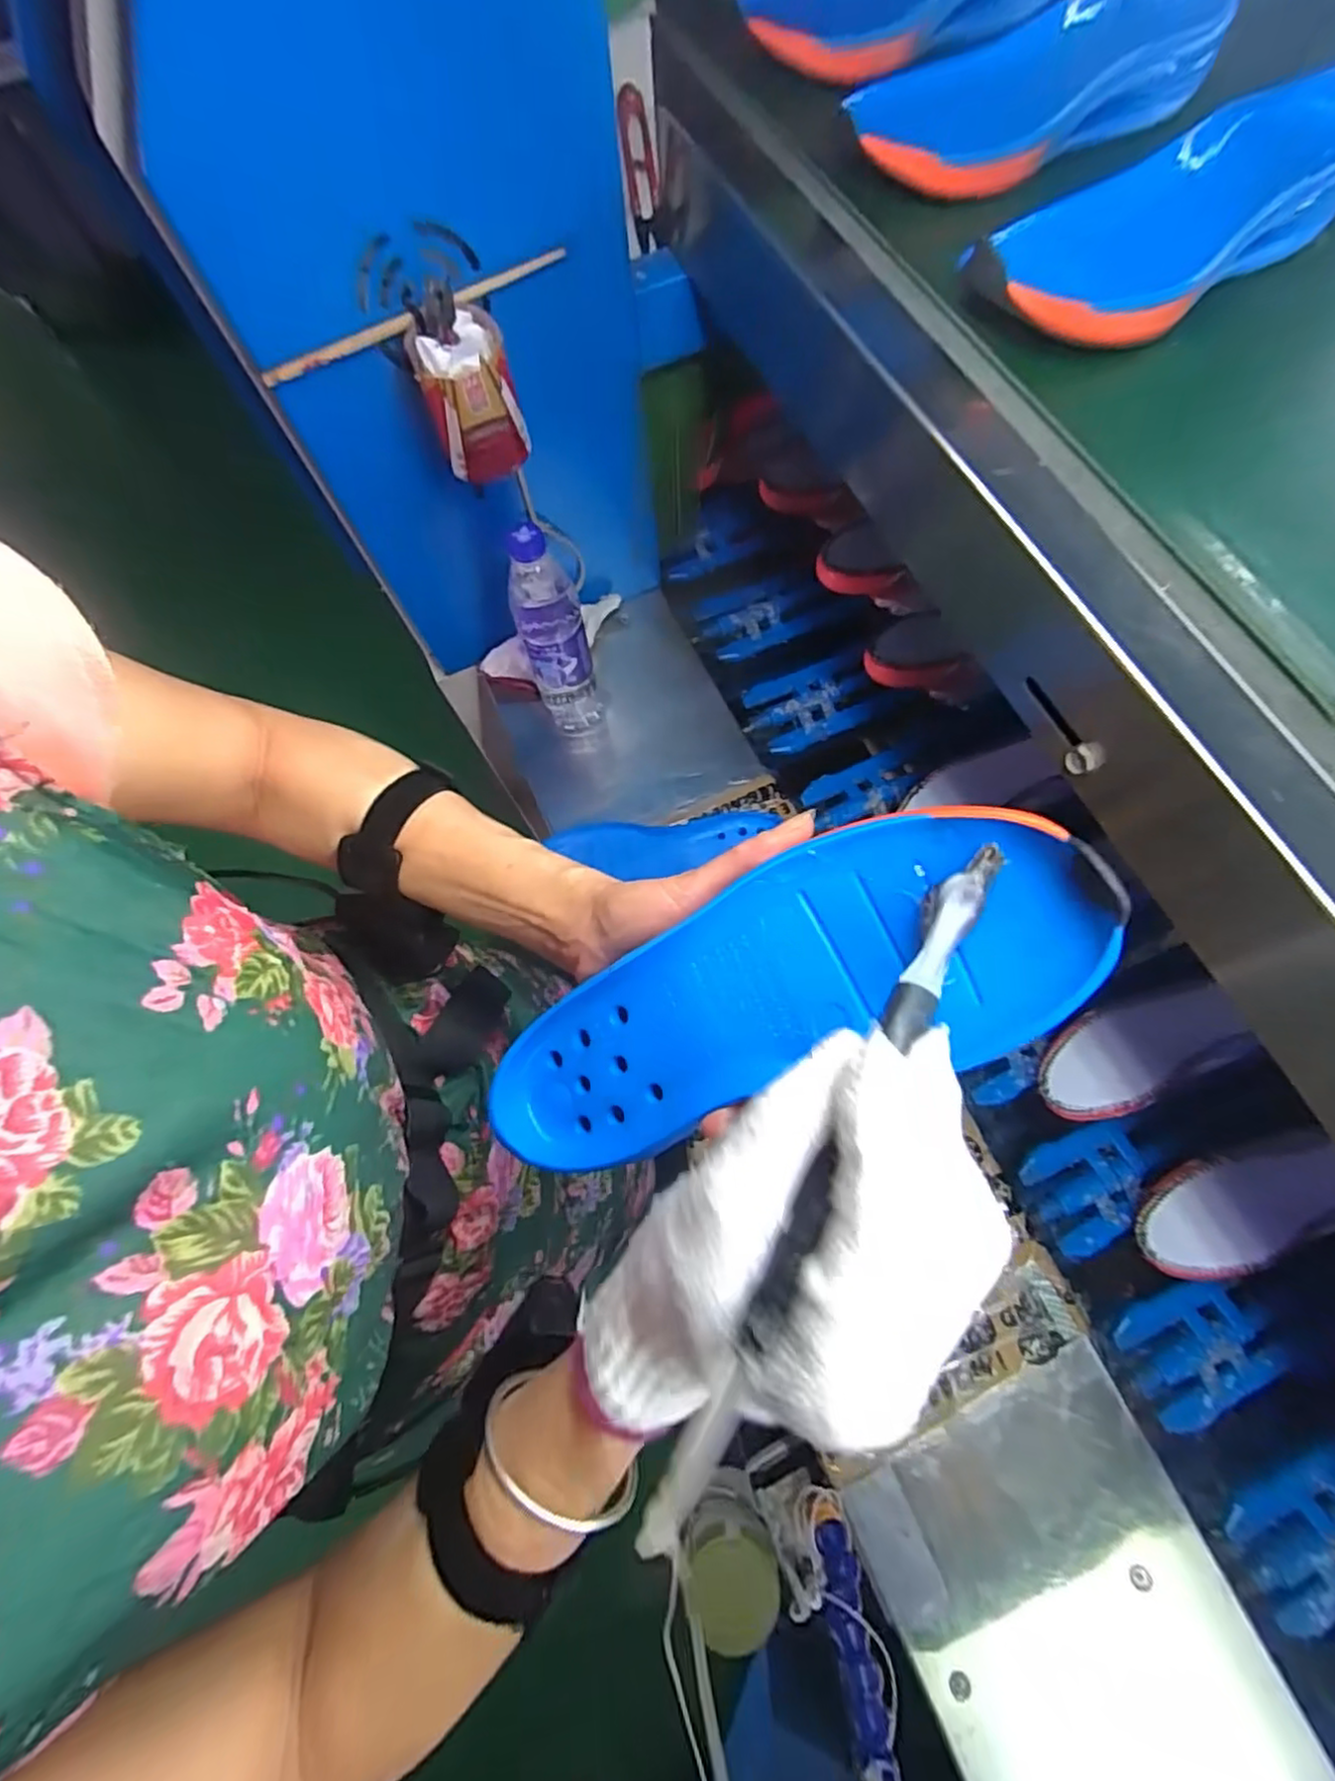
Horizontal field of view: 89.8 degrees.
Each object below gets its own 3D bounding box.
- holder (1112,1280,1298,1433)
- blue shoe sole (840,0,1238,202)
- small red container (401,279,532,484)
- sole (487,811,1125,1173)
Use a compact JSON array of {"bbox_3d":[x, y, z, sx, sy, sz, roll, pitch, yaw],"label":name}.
[{"bbox_3d":[0.459,0.387,0.572,0.139,0.029,0.099,-21,71,-7],"label":"holder"},{"bbox_3d":[0.221,-0.485,0.400,0.232,0.045,0.103,-14,71,-5],"label":"blue shoe sole"},{"bbox_3d":[-0.147,-0.364,0.492,0.065,0.088,0.068,-23,72,-8],"label":"small red container"},{"bbox_3d":[0.033,0.043,0.262,0.243,0.026,0.089,-28,69,23],"label":"sole"}]

